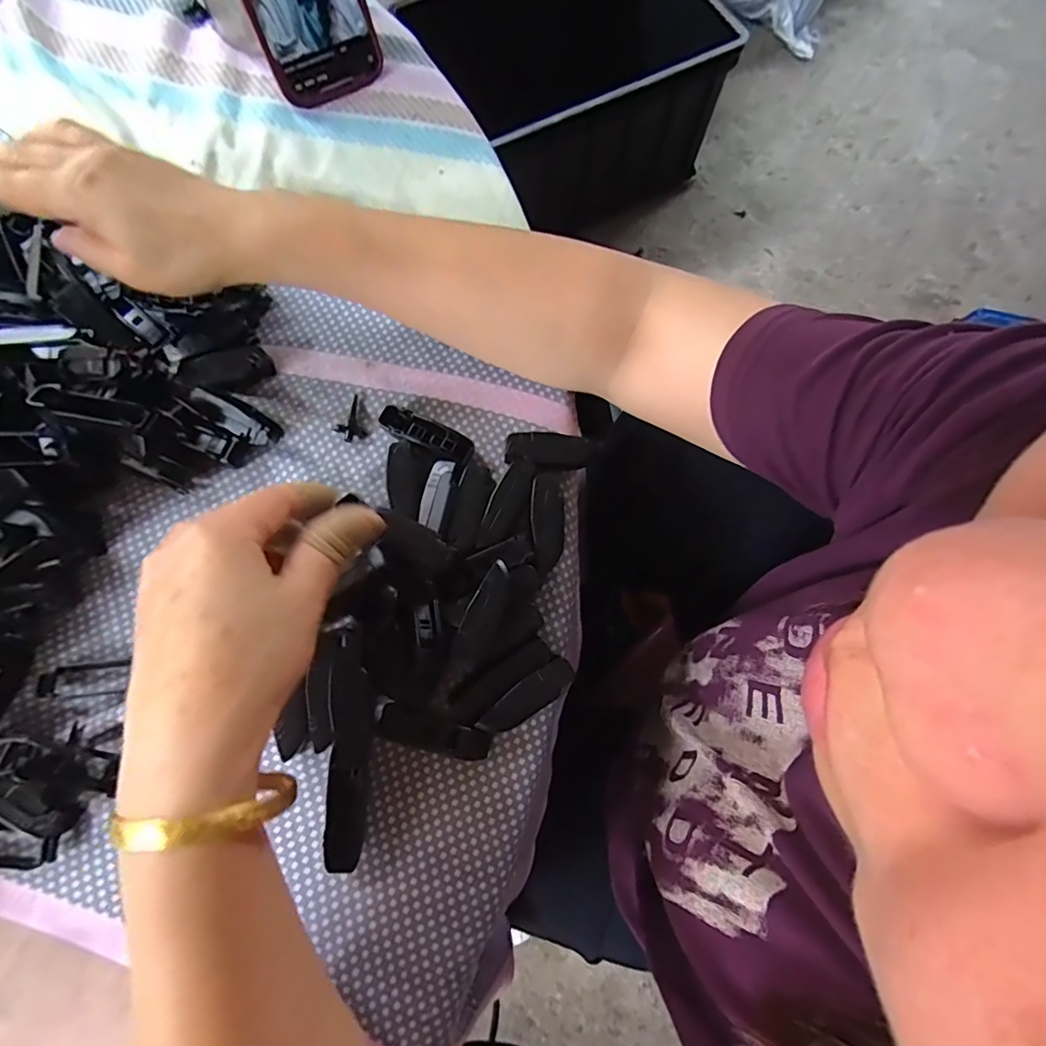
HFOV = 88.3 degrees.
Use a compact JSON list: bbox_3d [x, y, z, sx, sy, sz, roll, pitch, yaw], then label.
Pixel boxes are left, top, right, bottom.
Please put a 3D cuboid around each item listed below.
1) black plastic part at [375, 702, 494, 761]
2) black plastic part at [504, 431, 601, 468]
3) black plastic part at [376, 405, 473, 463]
[{"bbox_3d":[-0.043,0.104,0.267,0.055,0.011,0.017,17,75,3],"label":"black plastic part"},{"bbox_3d":[0.016,-0.040,0.311,0.052,0.017,0.018,3,74,-1],"label":"black plastic part"},{"bbox_3d":[-0.055,-0.051,0.311,0.056,0.017,0.020,29,76,6],"label":"black plastic part"}]

